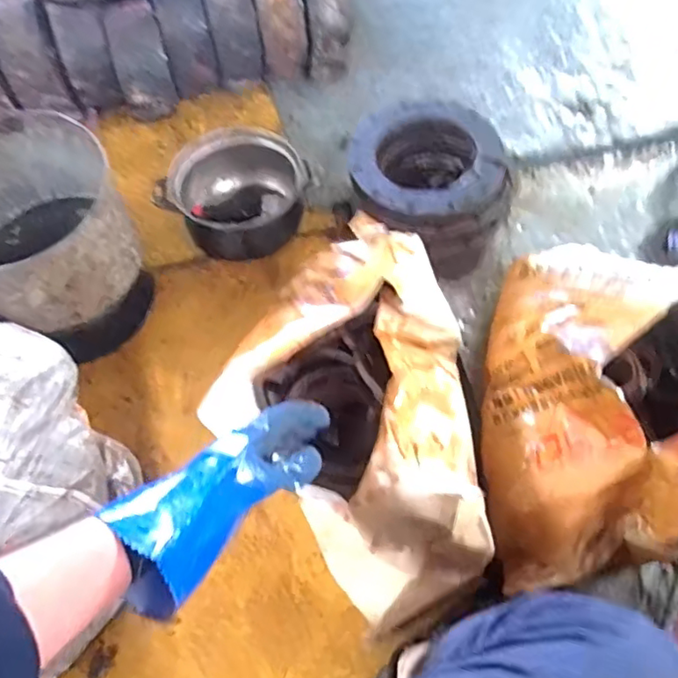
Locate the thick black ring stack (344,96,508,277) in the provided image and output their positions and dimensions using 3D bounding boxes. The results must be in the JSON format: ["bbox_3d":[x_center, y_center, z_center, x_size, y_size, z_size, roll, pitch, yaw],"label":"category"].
[{"bbox_3d":[0.151,-0.246,1.032,0.221,0.179,0.257,-38,68,-20],"label":"thick black ring stack"}]

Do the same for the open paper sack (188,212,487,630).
[{"bbox_3d":[0.018,0.109,0.780,0.299,0.295,0.441,-1,60,-2],"label":"open paper sack"}]

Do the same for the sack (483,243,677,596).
[{"bbox_3d":[0.380,0.060,0.793,0.352,0.199,0.494,16,62,8],"label":"sack"}]

